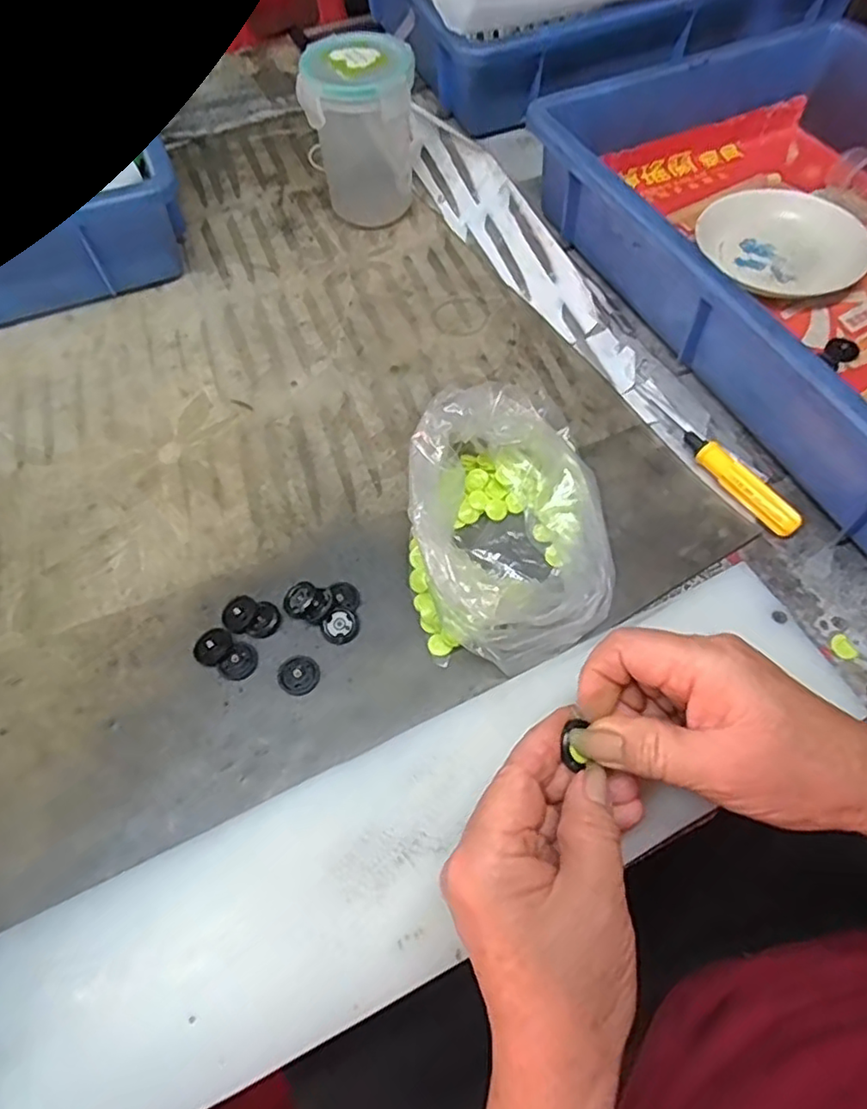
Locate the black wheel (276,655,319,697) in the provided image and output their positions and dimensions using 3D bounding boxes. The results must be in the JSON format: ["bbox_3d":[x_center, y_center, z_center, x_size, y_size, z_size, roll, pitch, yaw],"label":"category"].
[{"bbox_3d":[-0.069,0.061,0.326,0.020,0.006,0.020,-1,61,1],"label":"black wheel"}]

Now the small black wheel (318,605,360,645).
[{"bbox_3d":[-0.050,0.037,0.339,0.020,0.005,0.019,-1,61,1],"label":"small black wheel"}]

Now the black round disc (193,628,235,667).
[{"bbox_3d":[-0.116,0.048,0.334,0.017,0.005,0.020,30,66,17],"label":"black round disc"}]

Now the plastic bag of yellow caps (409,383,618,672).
[{"bbox_3d":[0.042,-0.021,0.340,0.107,0.055,0.155,3,61,4],"label":"plastic bag of yellow caps"}]

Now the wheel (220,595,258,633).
[{"bbox_3d":[-0.103,0.032,0.342,0.018,0.006,0.019,-1,61,1],"label":"wheel"}]

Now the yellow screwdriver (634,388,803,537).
[{"bbox_3d":[0.168,-0.062,0.386,0.013,0.015,0.130,-28,64,-13],"label":"yellow screwdriver"}]

